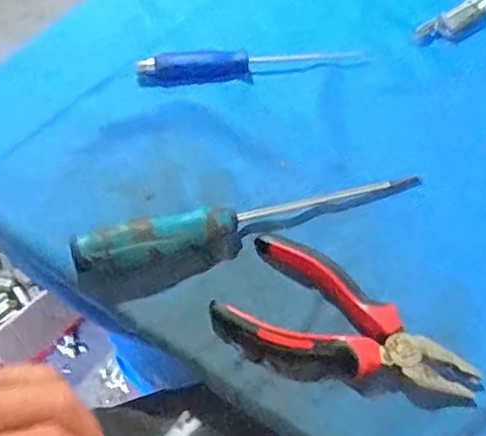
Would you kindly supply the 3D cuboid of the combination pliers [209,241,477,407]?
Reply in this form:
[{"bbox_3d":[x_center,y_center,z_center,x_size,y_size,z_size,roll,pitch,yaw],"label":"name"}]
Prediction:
[{"bbox_3d":[0.064,0.072,0.375,0.154,0.018,0.075,27,60,14],"label":"combination pliers"}]

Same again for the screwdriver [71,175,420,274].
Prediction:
[{"bbox_3d":[0.011,-0.003,0.412,0.244,0.032,0.026,-15,59,-12],"label":"screwdriver"}]

